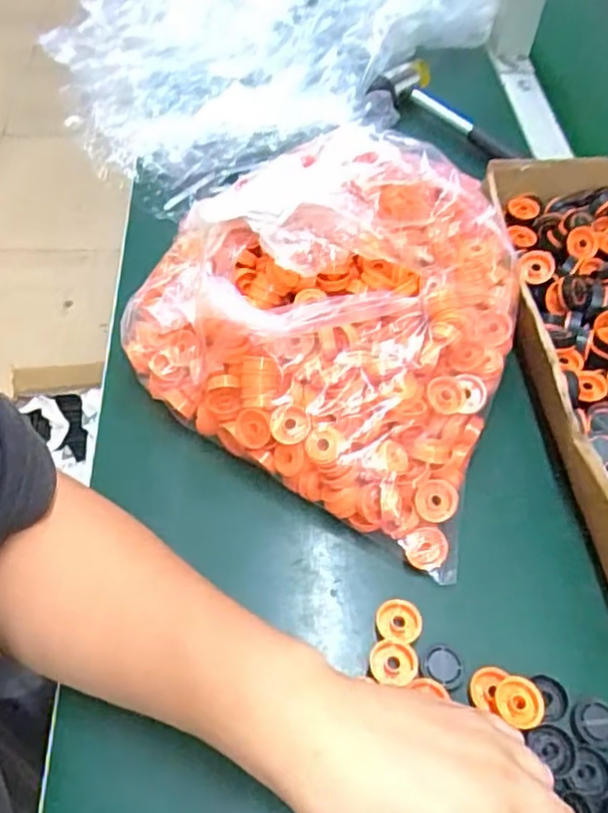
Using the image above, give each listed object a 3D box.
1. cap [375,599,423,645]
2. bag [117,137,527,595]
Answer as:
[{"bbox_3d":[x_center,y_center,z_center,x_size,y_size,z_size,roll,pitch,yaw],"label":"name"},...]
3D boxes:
[{"bbox_3d":[0.056,0.126,0.390,0.026,0.007,0.023,3,54,-1],"label":"cap"},{"bbox_3d":[0.021,-0.078,0.449,0.279,0.087,0.234,26,59,18],"label":"bag"}]

